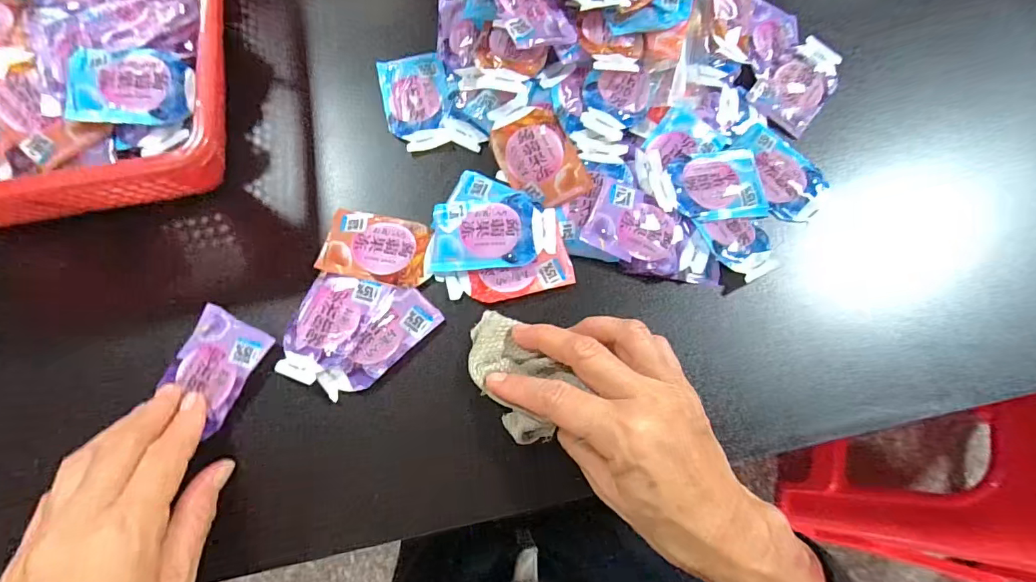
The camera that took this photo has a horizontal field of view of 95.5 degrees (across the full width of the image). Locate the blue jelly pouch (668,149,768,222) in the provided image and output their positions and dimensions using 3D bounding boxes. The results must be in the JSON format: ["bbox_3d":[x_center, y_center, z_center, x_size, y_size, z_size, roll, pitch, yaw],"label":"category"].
[{"bbox_3d":[0.131,-0.069,0.305,0.063,0.005,0.047,-12,74,-5],"label":"blue jelly pouch"}]

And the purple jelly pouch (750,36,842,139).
[{"bbox_3d":[0.202,-0.150,0.337,0.044,0.011,0.078,38,76,10],"label":"purple jelly pouch"}]

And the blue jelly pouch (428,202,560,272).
[{"bbox_3d":[-0.016,-0.036,0.298,0.077,0.012,0.044,-1,73,-2],"label":"blue jelly pouch"}]

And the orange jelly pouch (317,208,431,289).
[{"bbox_3d":[-0.090,-0.028,0.300,0.063,0.010,0.045,9,73,1],"label":"orange jelly pouch"}]

